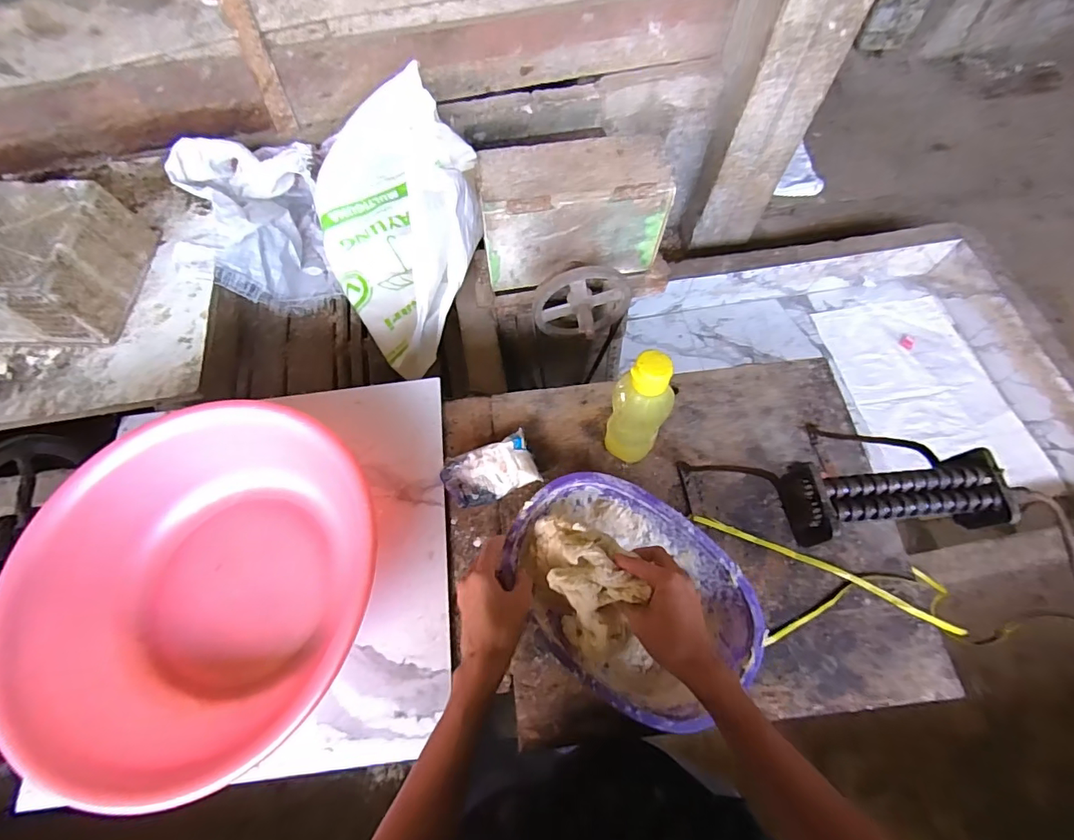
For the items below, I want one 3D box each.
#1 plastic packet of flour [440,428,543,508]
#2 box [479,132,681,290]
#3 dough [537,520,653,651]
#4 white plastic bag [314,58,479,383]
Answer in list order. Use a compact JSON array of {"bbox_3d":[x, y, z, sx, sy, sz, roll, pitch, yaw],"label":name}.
[{"bbox_3d":[-0.067,0.071,0.685,0.127,0.035,0.080,-19,66,-11],"label":"plastic packet of flour"},{"bbox_3d":[0.070,-0.406,0.972,0.351,0.223,0.131,-6,64,-5],"label":"box"},{"bbox_3d":[0.059,0.173,0.556,0.091,0.072,0.146,-18,66,-11],"label":"dough"},{"bbox_3d":[-0.325,-0.491,1.136,0.374,0.233,0.749,-12,65,-8],"label":"white plastic bag"}]

